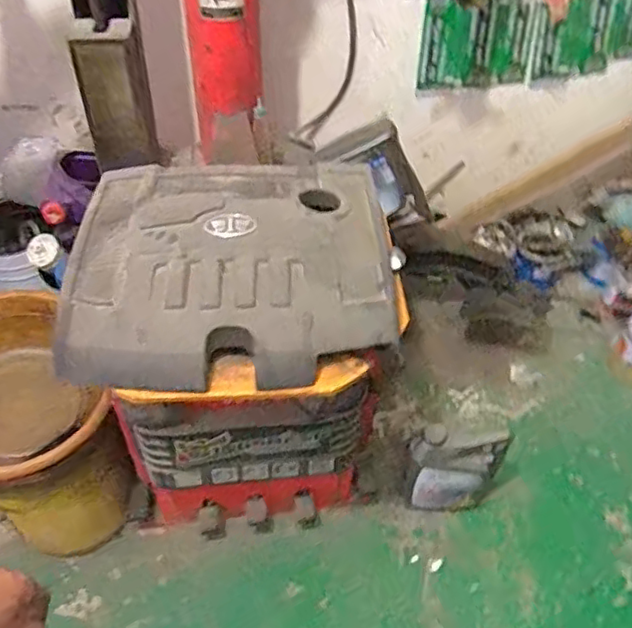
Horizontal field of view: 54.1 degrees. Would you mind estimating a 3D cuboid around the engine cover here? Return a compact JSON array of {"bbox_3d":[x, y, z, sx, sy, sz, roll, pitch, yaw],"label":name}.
[{"bbox_3d":[-0.143,-0.107,1.038,0.523,0.096,0.487,-3,48,-4],"label":"engine cover"}]

